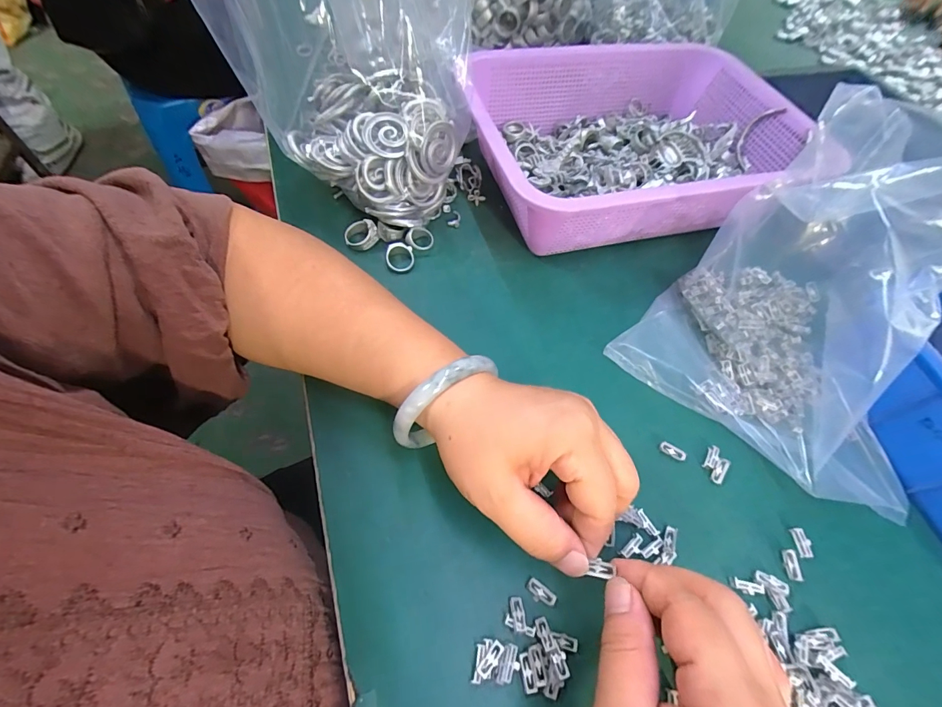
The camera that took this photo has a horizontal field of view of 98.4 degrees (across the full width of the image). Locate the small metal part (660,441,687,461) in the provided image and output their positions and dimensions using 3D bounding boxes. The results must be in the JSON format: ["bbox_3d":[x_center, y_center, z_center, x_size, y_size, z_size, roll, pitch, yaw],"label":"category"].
[{"bbox_3d":[0.137,0.066,0.275,0.017,0.004,0.008,26,61,12],"label":"small metal part"}]

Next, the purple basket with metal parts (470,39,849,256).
[{"bbox_3d":[0.148,-0.198,0.386,0.308,0.083,0.219,-15,63,-14],"label":"purple basket with metal parts"}]

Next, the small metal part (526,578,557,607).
[{"bbox_3d":[0.039,0.131,0.223,0.017,0.004,0.008,32,62,13],"label":"small metal part"}]

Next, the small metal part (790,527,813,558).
[{"bbox_3d":[0.203,0.116,0.249,0.006,0.006,0.017,1,59,-3],"label":"small metal part"}]

